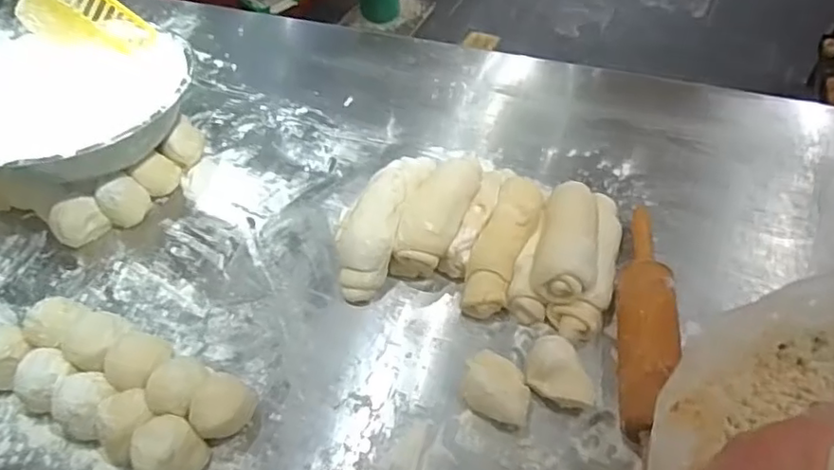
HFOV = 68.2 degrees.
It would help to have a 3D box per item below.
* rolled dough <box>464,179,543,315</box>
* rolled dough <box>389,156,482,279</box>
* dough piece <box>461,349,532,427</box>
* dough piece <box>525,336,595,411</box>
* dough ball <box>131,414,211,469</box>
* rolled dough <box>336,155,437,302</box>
[{"bbox_3d":[0.095,0.007,0.653,0.051,0.044,0.176,16,54,16],"label":"rolled dough"},{"bbox_3d":[0.024,-0.020,0.668,0.058,0.060,0.146,16,54,16],"label":"rolled dough"},{"bbox_3d":[0.073,0.140,0.557,0.066,0.031,0.049,30,59,25],"label":"dough piece"},{"bbox_3d":[0.126,0.130,0.558,0.046,0.038,0.065,-18,52,-11],"label":"dough piece"},{"bbox_3d":[-0.212,0.184,0.525,0.050,0.055,0.051,-2,51,2],"label":"dough ball"},{"bbox_3d":[-0.034,-0.020,0.666,0.055,0.068,0.188,15,54,15],"label":"rolled dough"}]

